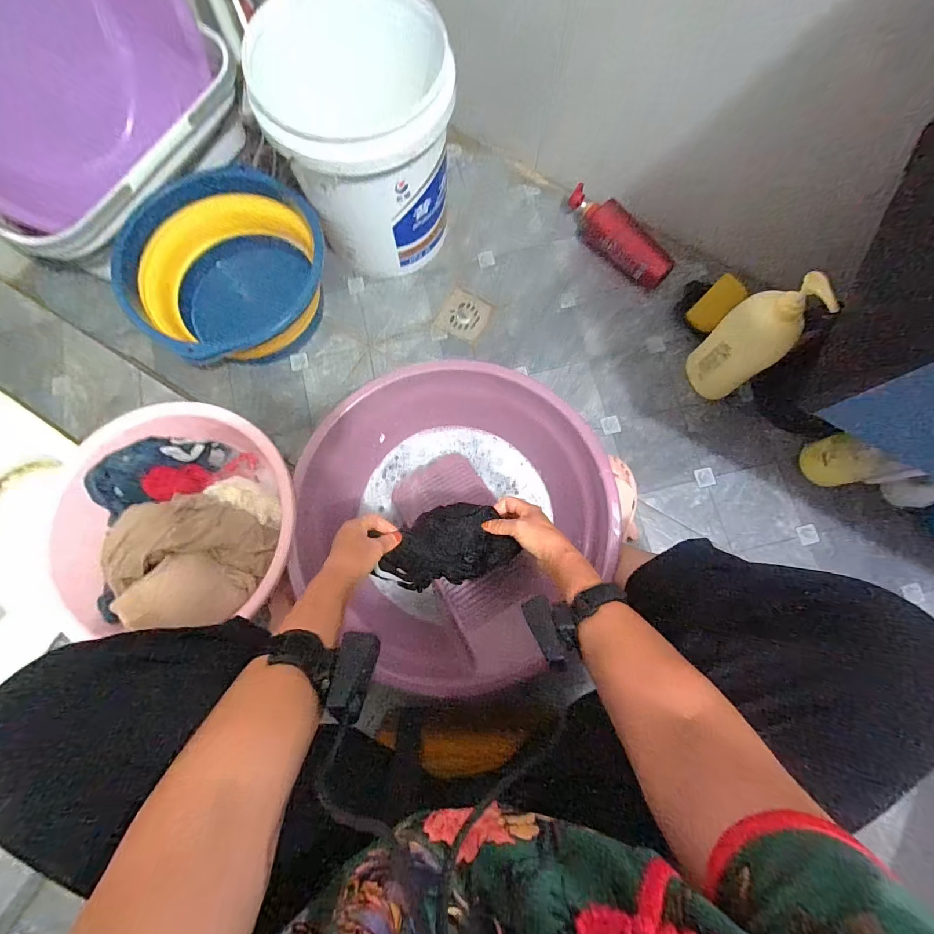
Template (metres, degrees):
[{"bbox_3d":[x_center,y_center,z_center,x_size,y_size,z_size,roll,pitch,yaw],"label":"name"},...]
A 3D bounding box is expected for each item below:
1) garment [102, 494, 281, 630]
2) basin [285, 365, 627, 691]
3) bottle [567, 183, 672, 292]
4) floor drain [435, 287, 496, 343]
[{"bbox_3d":[-0.385,0.128,0.586,0.169,0.100,0.167,0,77,1],"label":"garment"},{"bbox_3d":[-0.025,0.062,0.695,0.448,0.176,0.436,0,76,1],"label":"basin"},{"bbox_3d":[0.319,-0.488,0.883,0.092,0.054,0.266,-40,79,-8],"label":"bottle"},{"bbox_3d":[-0.002,-0.319,0.882,0.099,0.004,0.099,26,78,7],"label":"floor drain"}]

